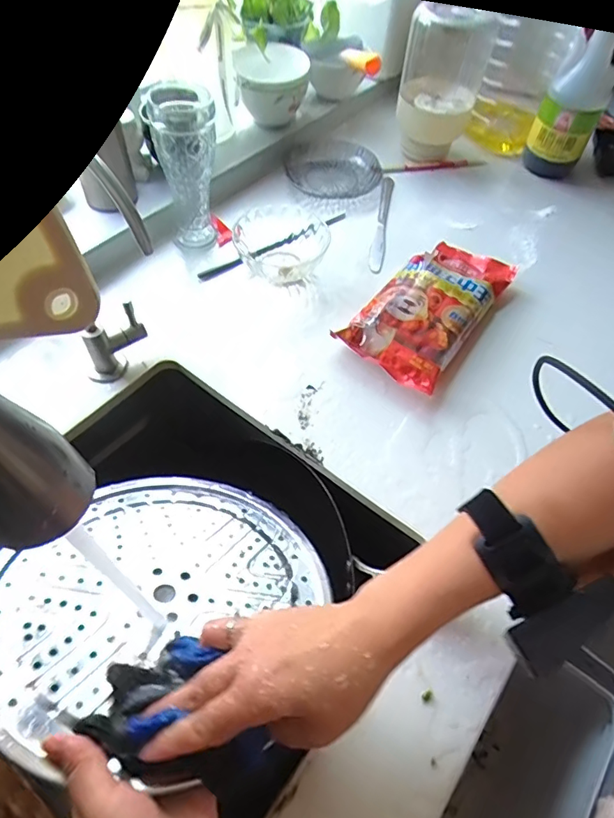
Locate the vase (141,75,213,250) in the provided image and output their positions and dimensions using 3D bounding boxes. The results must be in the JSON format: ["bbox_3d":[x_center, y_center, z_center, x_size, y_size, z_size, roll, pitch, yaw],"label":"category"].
[{"bbox_3d":[-0.145,-0.291,0.614,0.070,0.173,0.077,-6,56,-8],"label":"vase"}]

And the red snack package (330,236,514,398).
[{"bbox_3d":[0.147,-0.121,0.600,0.114,0.039,0.240,34,59,17],"label":"red snack package"}]

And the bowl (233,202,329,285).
[{"bbox_3d":[-0.033,-0.200,0.633,0.110,0.051,0.098,8,56,1],"label":"bowl"}]

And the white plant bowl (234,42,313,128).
[{"bbox_3d":[-0.052,-0.471,0.739,0.102,0.087,0.097,3,55,-4],"label":"white plant bowl"}]

